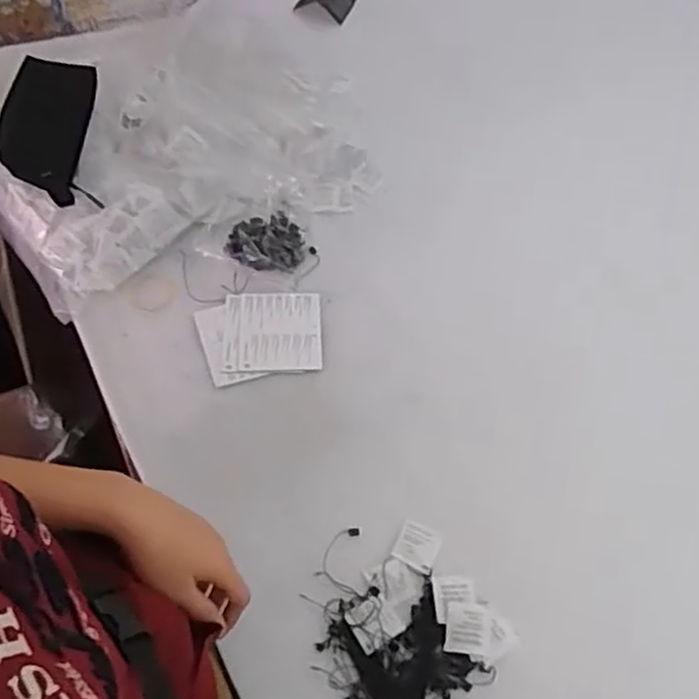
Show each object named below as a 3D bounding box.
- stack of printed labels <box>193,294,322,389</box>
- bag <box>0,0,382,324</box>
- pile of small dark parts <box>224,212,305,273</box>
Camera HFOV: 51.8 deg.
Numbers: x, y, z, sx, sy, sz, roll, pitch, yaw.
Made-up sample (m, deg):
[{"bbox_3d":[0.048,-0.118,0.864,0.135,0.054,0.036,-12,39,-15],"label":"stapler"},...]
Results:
[{"bbox_3d":[-0.098,-0.016,0.793,0.132,0.006,0.108,-7,60,-6],"label":"stack of printed labels"},{"bbox_3d":[-0.233,-0.288,0.896,0.472,0.102,0.453,-24,63,-16],"label":"bag"},{"bbox_3d":[-0.098,-0.131,0.835,0.089,0.034,0.072,2,59,-1],"label":"pile of small dark parts"}]

